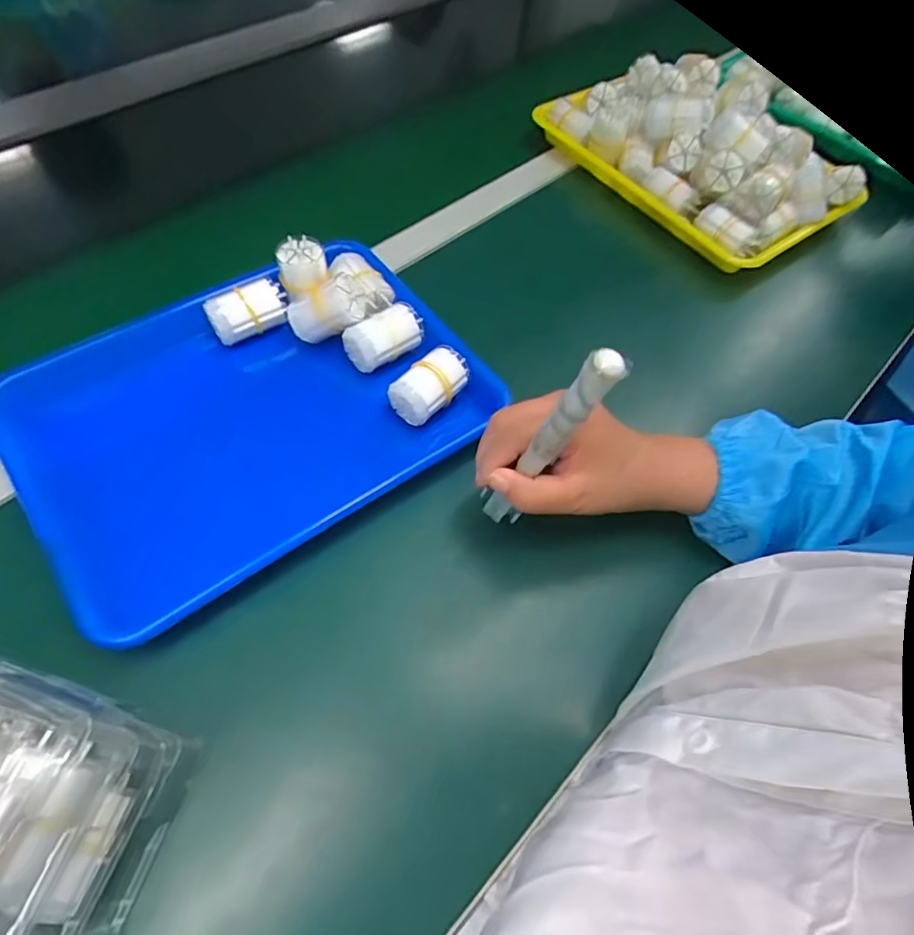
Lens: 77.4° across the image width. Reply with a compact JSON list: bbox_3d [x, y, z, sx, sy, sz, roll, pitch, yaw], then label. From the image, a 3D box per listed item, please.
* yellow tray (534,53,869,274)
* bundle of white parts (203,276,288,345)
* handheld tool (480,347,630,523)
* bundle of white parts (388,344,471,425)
[{"bbox_3d":[0.257,-0.349,0.621,0.167,0.078,0.306,-34,66,-23],"label":"yellow tray"},{"bbox_3d":[-0.174,-0.133,0.476,0.061,0.032,0.036,-35,67,-23],"label":"bundle of white parts"},{"bbox_3d":[0.050,-0.011,0.326,0.015,0.152,0.020,0,56,-22],"label":"handheld tool"},{"bbox_3d":[-0.019,-0.065,0.449,0.034,0.033,0.062,40,63,19],"label":"bundle of white parts"}]

